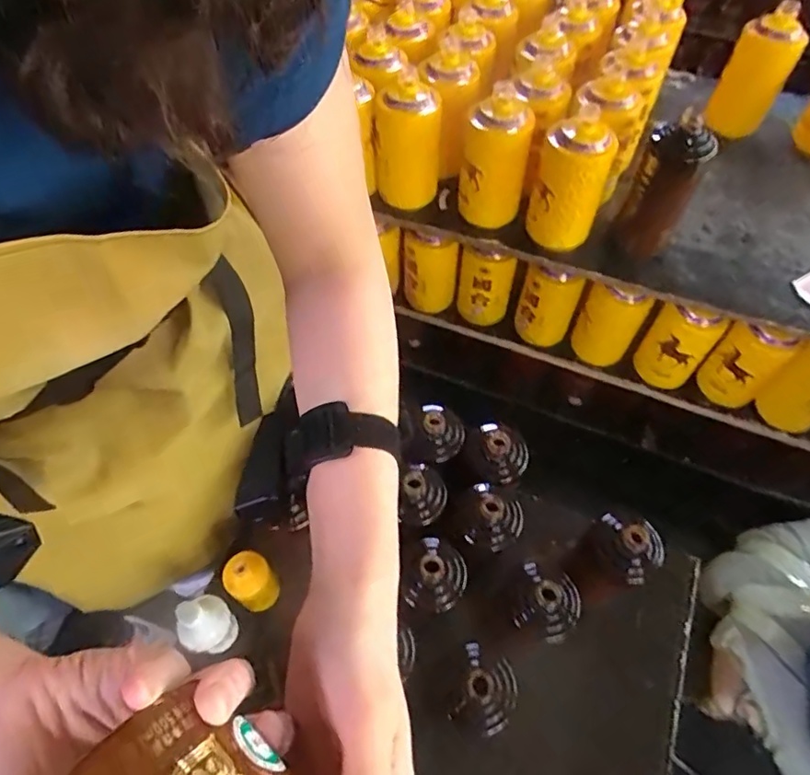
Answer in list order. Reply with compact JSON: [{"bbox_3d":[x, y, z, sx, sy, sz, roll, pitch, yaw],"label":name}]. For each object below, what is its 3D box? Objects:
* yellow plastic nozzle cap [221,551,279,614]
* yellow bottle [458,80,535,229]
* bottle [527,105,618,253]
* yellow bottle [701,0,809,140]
[{"bbox_3d":[-0.184,0.230,0.655,0.060,0.051,0.053,39,65,22],"label":"yellow plastic nozzle cap"},{"bbox_3d":[0.123,-0.312,0.752,0.090,0.161,0.074,15,58,9],"label":"yellow bottle"},{"bbox_3d":[0.219,-0.273,0.731,0.090,0.165,0.074,16,58,10],"label":"bottle"},{"bbox_3d":[0.538,-0.476,0.854,0.086,0.181,0.098,22,60,13],"label":"yellow bottle"}]

